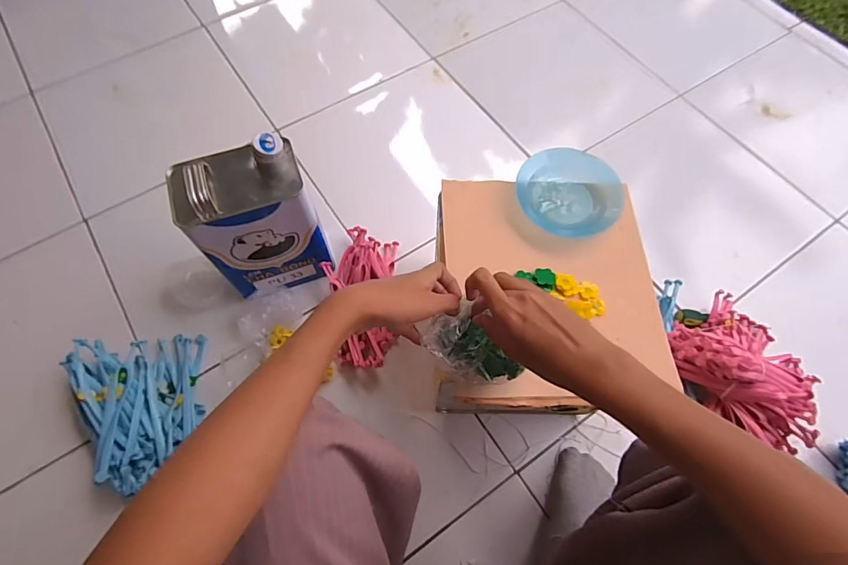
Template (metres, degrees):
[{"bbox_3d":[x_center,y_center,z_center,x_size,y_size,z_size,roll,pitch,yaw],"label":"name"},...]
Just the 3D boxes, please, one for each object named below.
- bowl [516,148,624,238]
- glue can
[{"bbox_3d":[0.181,-0.114,0.552,0.126,0.026,0.129,0,65,-1],"label":"bowl"},{"bbox_3d":[-0.247,-0.088,0.669,0.170,0.245,0.122,-12,66,-7],"label":"glue can"}]

